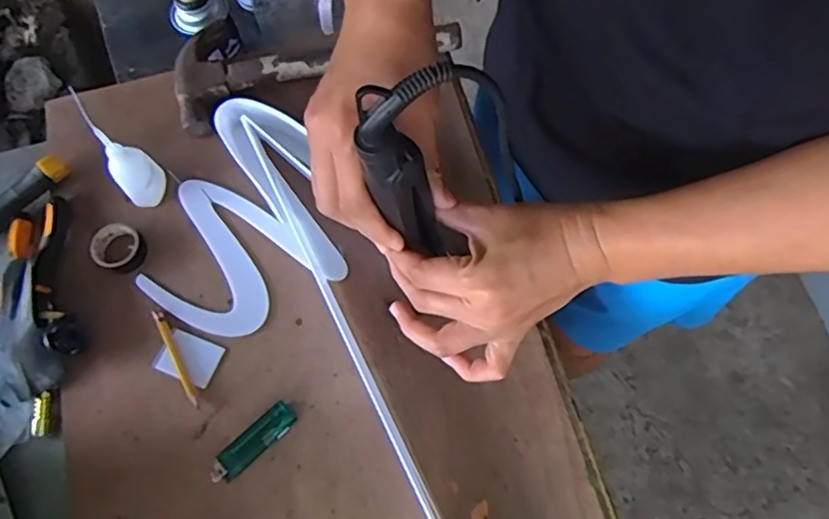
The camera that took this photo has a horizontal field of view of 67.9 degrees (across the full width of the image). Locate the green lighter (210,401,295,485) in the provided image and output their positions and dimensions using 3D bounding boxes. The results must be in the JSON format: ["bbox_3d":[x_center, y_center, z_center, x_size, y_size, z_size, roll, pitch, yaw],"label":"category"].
[{"bbox_3d":[-0.135,0.153,0.517,0.080,0.011,0.025,-41,73,-14],"label":"green lighter"}]

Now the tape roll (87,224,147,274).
[{"bbox_3d":[-0.279,-0.010,0.574,0.048,0.015,0.047,0,68,1],"label":"tape roll"}]

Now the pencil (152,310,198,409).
[{"bbox_3d":[-0.210,0.086,0.541,0.009,0.005,0.094,-27,70,-10],"label":"pencil"}]

